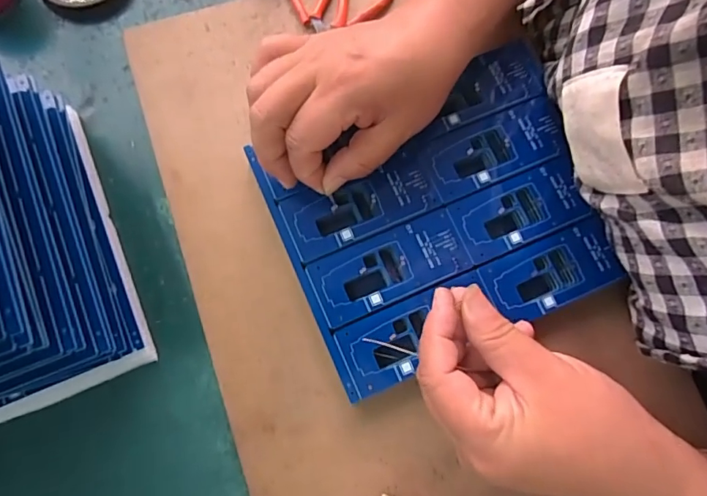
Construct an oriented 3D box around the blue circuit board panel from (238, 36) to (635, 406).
[{"bbox_3d":[0.052,-0.021,0.290,0.185,0.014,0.154,-23,79,-6],"label":"blue circuit board panel"}]

